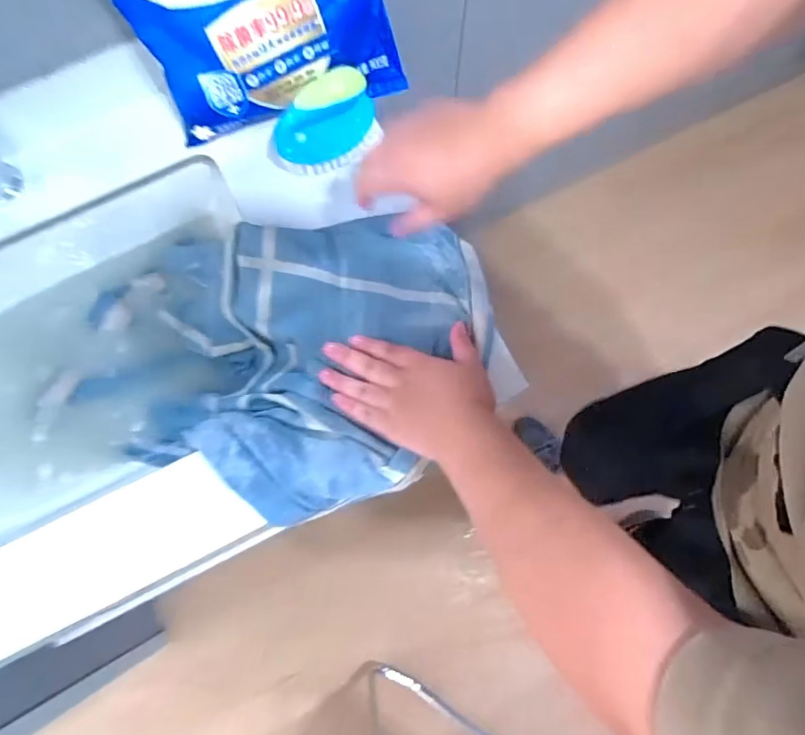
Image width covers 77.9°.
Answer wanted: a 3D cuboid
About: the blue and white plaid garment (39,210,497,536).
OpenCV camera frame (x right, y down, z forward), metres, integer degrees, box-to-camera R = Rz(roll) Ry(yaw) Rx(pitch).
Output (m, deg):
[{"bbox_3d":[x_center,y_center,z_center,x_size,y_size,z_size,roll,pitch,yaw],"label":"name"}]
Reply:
[{"bbox_3d":[-0.146,-0.006,0.523,0.441,0.111,0.286,3,78,2],"label":"blue and white plaid garment"}]

